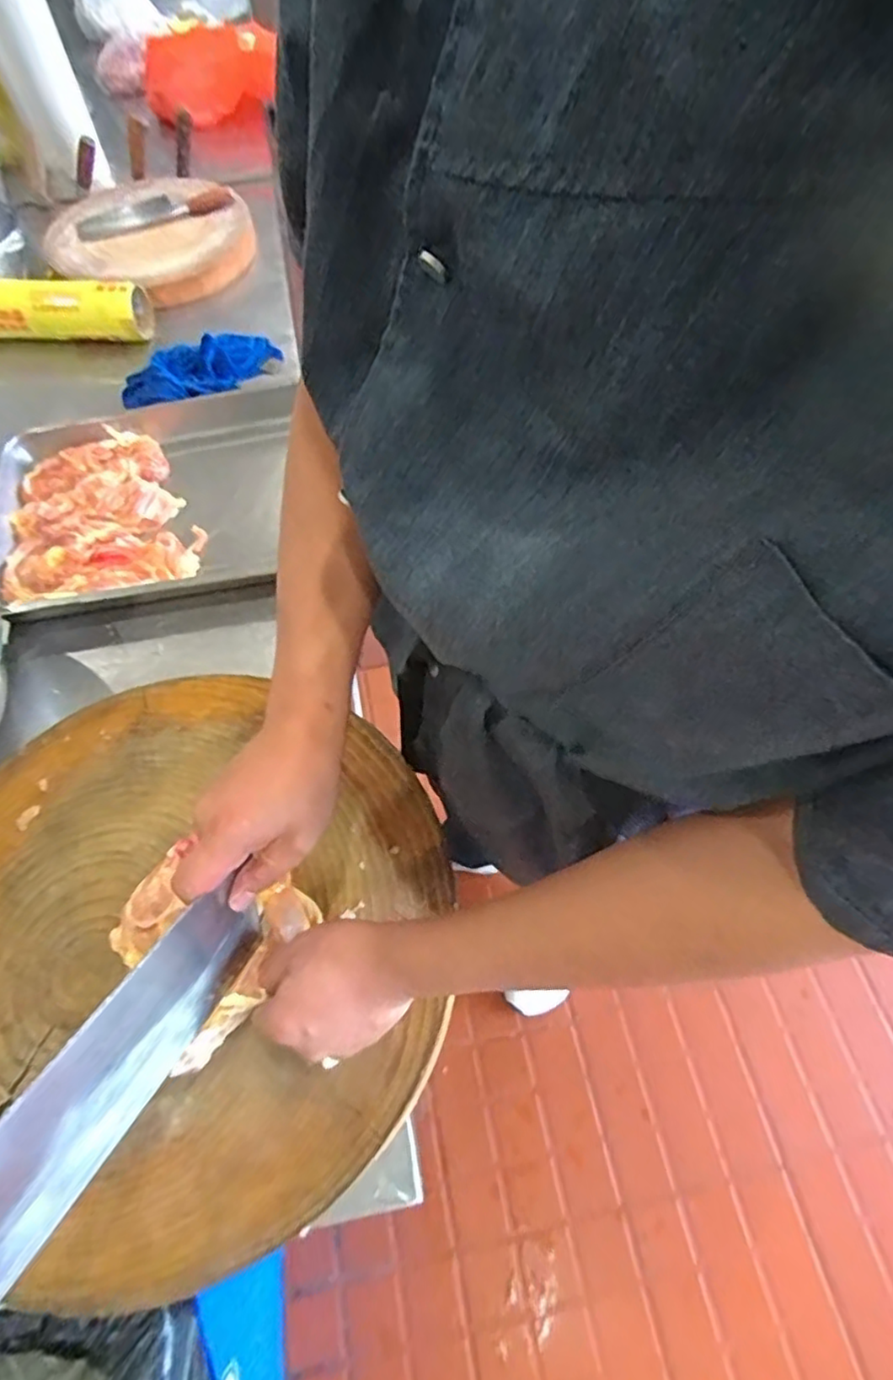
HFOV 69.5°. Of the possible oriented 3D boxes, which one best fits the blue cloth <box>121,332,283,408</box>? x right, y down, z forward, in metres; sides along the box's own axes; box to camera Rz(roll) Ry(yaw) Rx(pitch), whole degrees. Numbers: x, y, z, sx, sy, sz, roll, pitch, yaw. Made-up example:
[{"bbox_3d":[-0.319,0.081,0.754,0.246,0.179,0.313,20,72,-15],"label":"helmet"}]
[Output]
[{"bbox_3d":[-0.390,-0.515,1.021,0.241,0.036,0.158,-39,66,-20],"label":"blue cloth"}]

